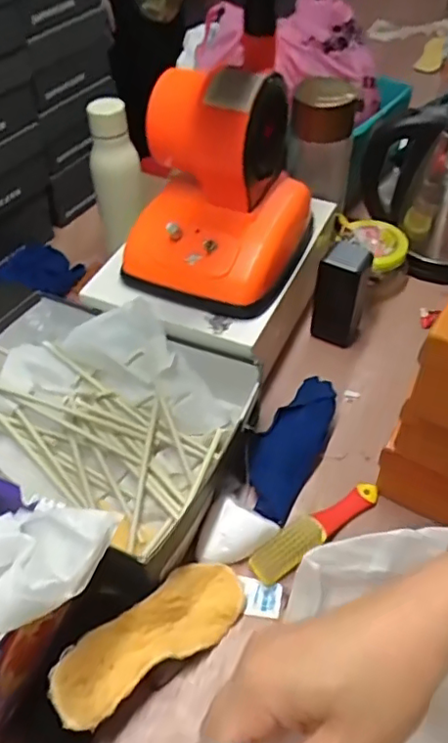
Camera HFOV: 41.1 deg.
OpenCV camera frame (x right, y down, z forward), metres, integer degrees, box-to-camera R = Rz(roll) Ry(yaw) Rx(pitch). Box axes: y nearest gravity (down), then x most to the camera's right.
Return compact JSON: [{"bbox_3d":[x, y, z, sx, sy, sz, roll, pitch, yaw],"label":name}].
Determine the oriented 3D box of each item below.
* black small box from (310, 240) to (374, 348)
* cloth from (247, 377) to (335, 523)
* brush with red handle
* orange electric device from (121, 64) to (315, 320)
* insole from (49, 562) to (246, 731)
[{"bbox_3d":[0.146,-0.094,0.750,0.059,0.137,0.045,15,52,14],"label":"black small box"},{"bbox_3d":[0.069,0.075,0.655,0.080,0.050,0.170,16,52,15],"label":"cloth"},{"bbox_3d":[0.096,0.157,0.607,0.156,0.023,0.034,-30,55,-22],"label":"brush with red handle"},{"bbox_3d":[-0.005,-0.209,0.652,0.171,0.195,0.203,18,52,16],"label":"orange electric device"},{"bbox_3d":[-0.059,0.230,0.517,0.194,0.014,0.066,-25,75,-43],"label":"insole"}]

